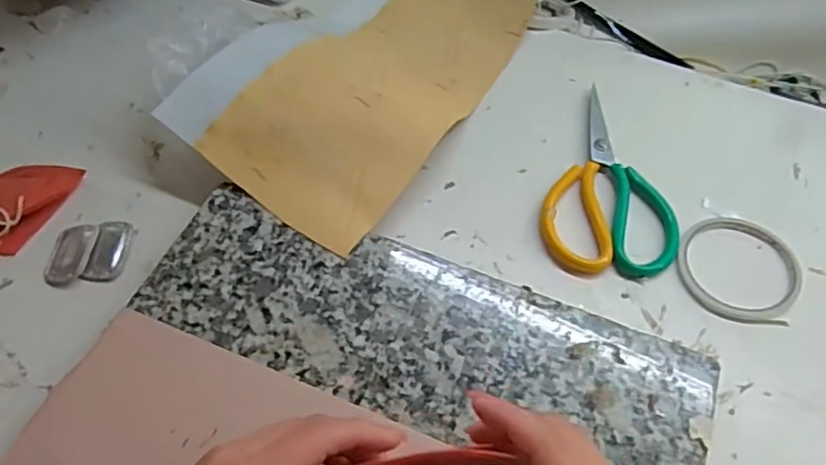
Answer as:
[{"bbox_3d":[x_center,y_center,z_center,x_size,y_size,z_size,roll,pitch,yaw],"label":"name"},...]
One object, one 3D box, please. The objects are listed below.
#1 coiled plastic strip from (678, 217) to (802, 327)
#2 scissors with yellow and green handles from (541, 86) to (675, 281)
[{"bbox_3d":[0.244,0.026,0.466,0.087,0.007,0.087,19,58,12],"label":"coiled plastic strip"},{"bbox_3d":[0.164,-0.045,0.513,0.102,0.012,0.189,12,56,7],"label":"scissors with yellow and green handles"}]

